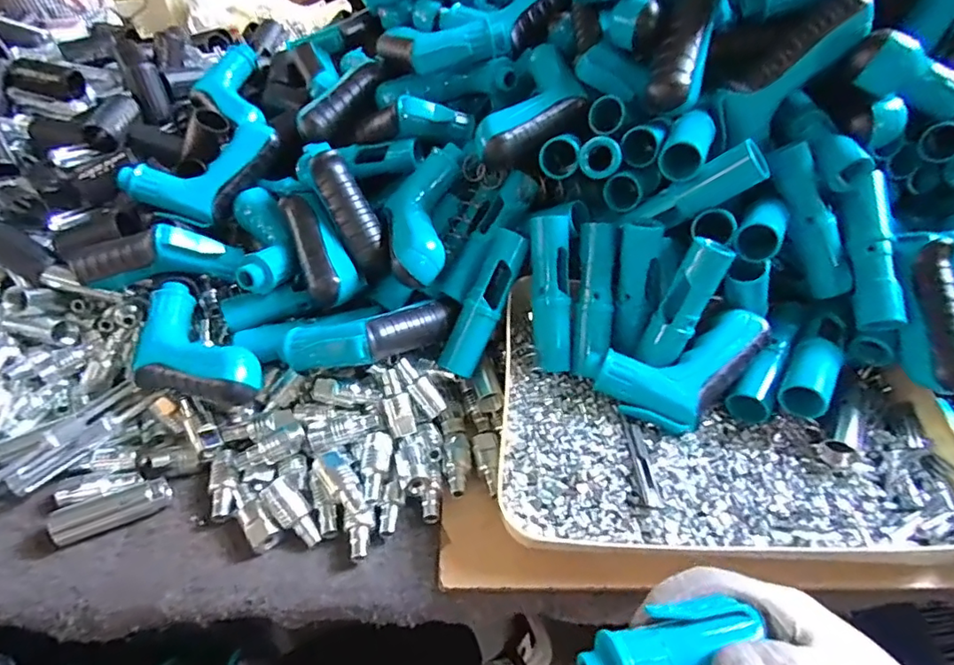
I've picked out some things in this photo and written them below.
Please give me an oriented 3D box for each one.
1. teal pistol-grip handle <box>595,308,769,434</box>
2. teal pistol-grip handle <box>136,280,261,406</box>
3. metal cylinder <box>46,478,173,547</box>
[{"bbox_3d":[0.151,0.021,0.394,0.120,0.044,0.072,-32,53,-30],"label":"teal pistol-grip handle"},{"bbox_3d":[-0.224,0.017,0.409,0.136,0.034,0.066,33,52,29],"label":"teal pistol-grip handle"},{"bbox_3d":[-0.258,0.124,0.377,0.069,0.025,0.024,-19,48,-20],"label":"metal cylinder"}]

